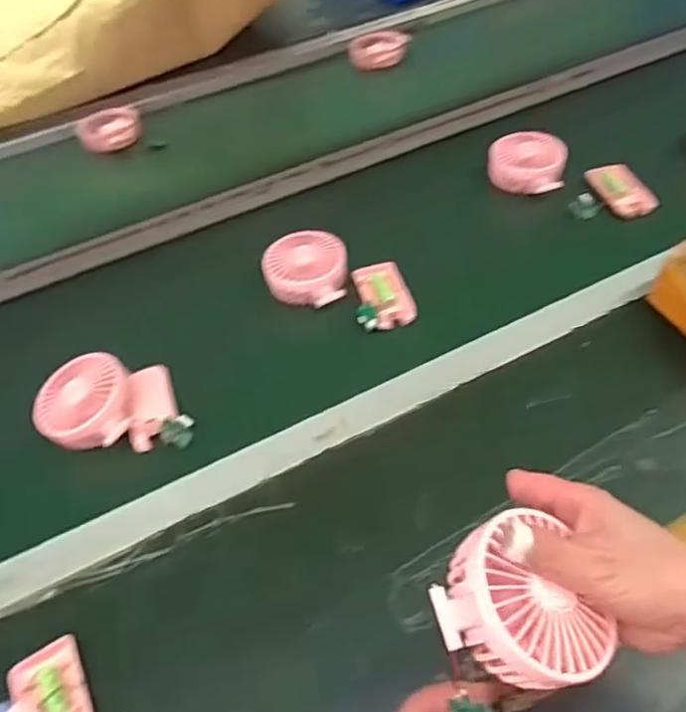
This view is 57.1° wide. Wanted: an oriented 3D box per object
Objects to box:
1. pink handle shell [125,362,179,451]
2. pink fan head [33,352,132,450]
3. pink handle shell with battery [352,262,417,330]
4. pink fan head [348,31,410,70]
[{"bbox_3d":[-0.186,0.046,0.612,0.042,0.027,0.087,-15,48,-7],"label":"pink handle shell"},{"bbox_3d":[-0.243,0.045,0.590,0.080,0.033,0.091,-8,66,1],"label":"pink fan head"},{"bbox_3d":[0.046,-0.069,0.691,0.051,0.016,0.088,-15,48,-6],"label":"pink handle shell with battery"},{"bbox_3d":[0.066,-0.551,1.132,0.102,0.035,0.093,3,48,9],"label":"pink fan head"}]

